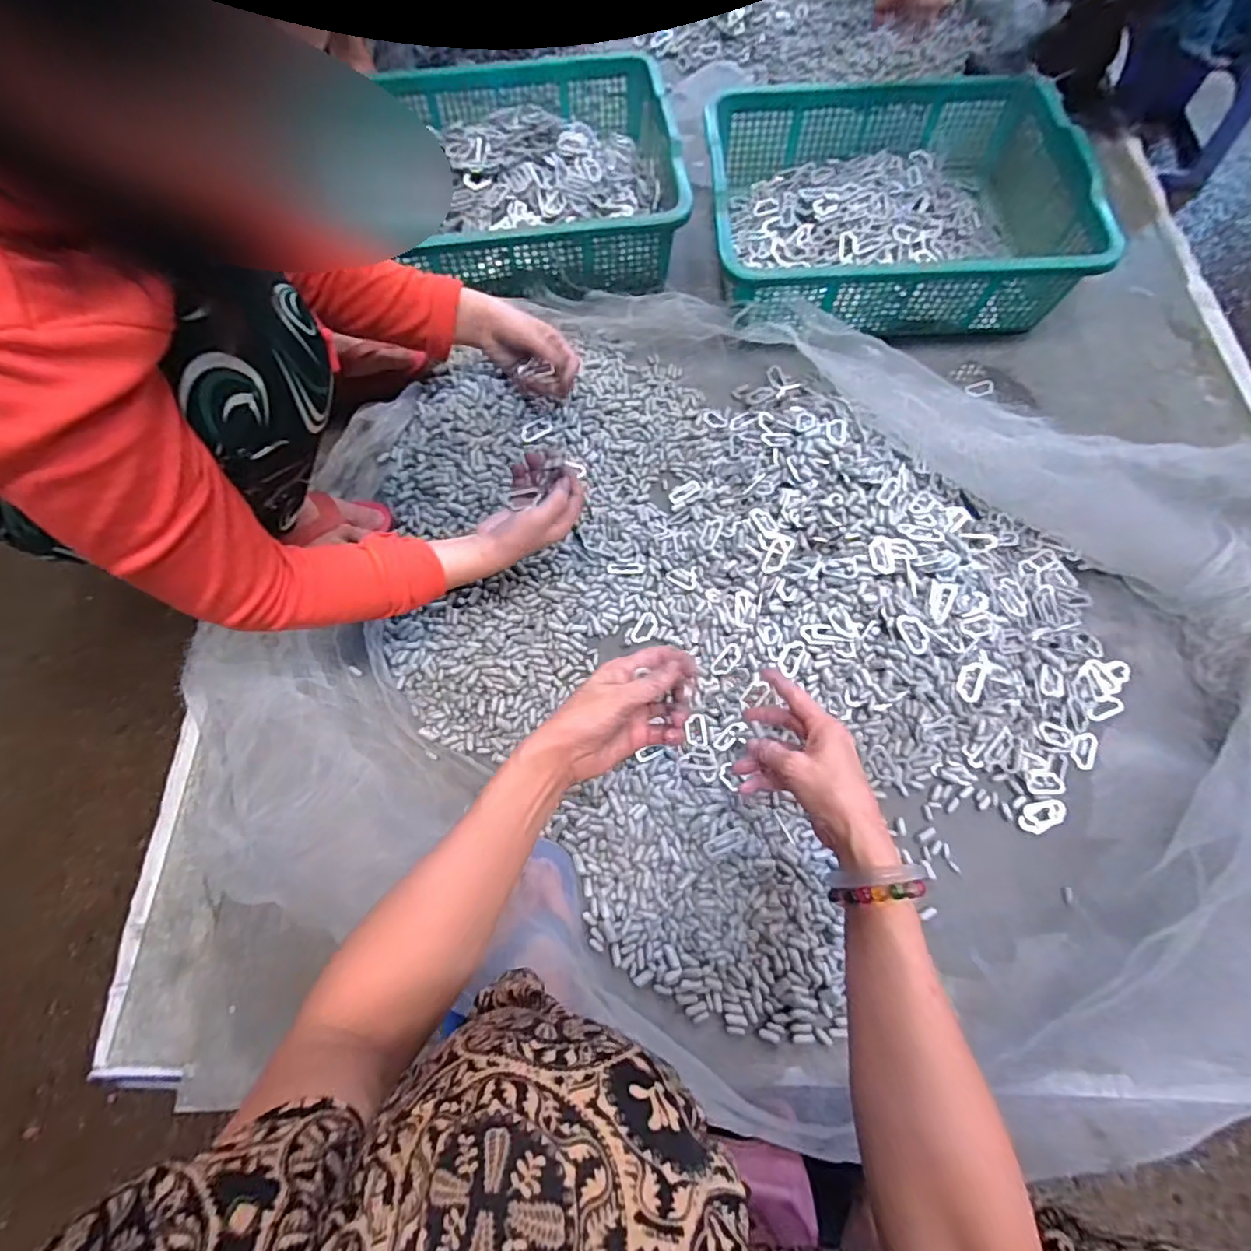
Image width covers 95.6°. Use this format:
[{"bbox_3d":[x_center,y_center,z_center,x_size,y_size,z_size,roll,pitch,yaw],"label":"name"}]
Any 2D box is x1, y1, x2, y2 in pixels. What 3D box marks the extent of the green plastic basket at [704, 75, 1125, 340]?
[{"bbox_3d":[0.339,-0.571,0.774,0.453,0.132,0.376,-4,69,0],"label":"green plastic basket"}]

